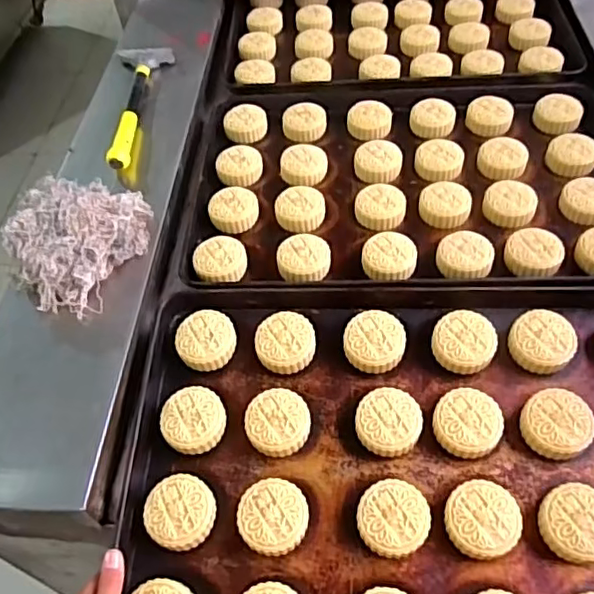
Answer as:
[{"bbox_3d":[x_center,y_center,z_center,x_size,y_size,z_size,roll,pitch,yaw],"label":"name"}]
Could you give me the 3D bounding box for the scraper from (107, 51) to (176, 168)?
[{"bbox_3d":[-0.244,-0.312,0.941,0.090,0.044,0.305,-8,47,-2],"label":"scraper"}]

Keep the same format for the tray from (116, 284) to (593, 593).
[{"bbox_3d":[0.127,0.164,0.592,0.580,0.034,0.399,0,60,5],"label":"tray"}]

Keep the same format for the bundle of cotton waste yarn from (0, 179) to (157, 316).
[{"bbox_3d":[-0.271,-0.078,0.759,0.167,0.078,0.208,-21,48,-13],"label":"bundle of cotton waste yarn"}]

